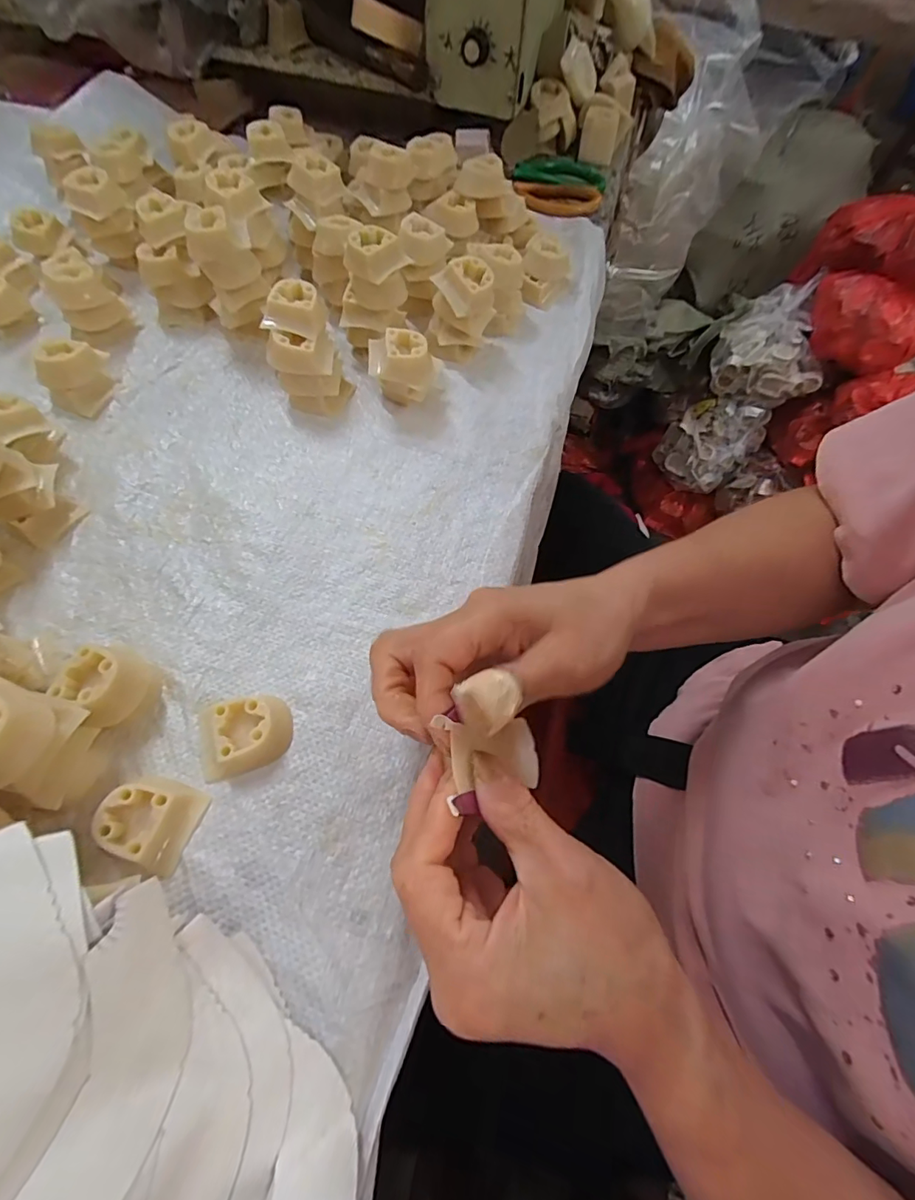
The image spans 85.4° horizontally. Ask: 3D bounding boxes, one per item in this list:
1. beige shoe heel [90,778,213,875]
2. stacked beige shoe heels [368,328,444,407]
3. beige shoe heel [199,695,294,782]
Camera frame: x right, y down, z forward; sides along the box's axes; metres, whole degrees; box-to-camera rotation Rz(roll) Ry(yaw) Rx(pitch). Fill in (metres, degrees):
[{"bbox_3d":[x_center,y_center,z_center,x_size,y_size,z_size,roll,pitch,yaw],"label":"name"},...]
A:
[{"bbox_3d":[-0.148,0.105,0.238,0.039,0.016,0.037,17,63,6],"label":"beige shoe heel"},{"bbox_3d":[-0.039,-0.167,0.364,0.049,0.047,0.034,-4,63,-6],"label":"stacked beige shoe heels"},{"bbox_3d":[-0.112,0.069,0.258,0.046,0.016,0.038,-13,64,-10],"label":"beige shoe heel"}]

